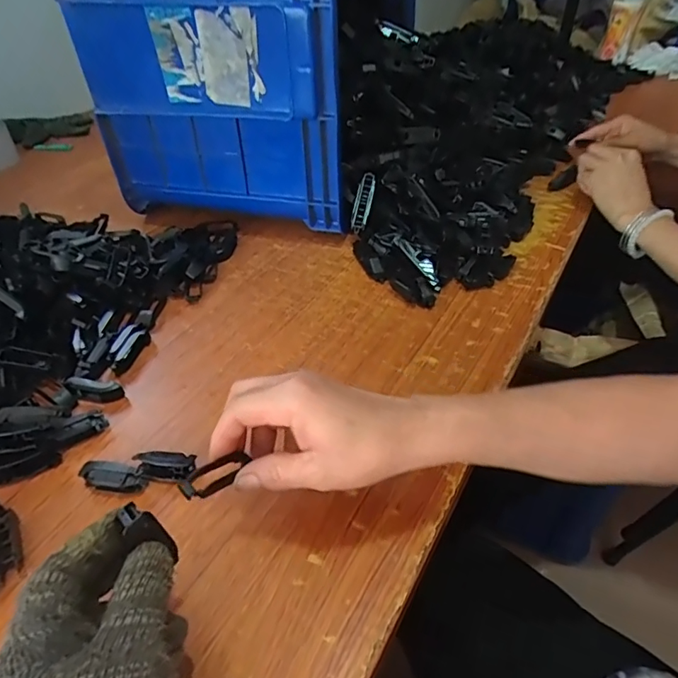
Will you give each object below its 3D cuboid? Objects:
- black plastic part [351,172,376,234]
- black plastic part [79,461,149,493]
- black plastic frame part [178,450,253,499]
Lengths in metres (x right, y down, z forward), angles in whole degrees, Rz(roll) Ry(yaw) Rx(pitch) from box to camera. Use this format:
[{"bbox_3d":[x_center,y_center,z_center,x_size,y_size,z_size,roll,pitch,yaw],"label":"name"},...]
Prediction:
[{"bbox_3d":[0.031,-0.171,0.619,0.021,0.010,0.074,12,82,14],"label":"black plastic part"},{"bbox_3d":[-0.172,0.106,0.378,0.050,0.021,0.017,8,43,10],"label":"black plastic part"},{"bbox_3d":[-0.078,0.088,0.323,0.018,0.009,0.051,29,37,30],"label":"black plastic frame part"}]

